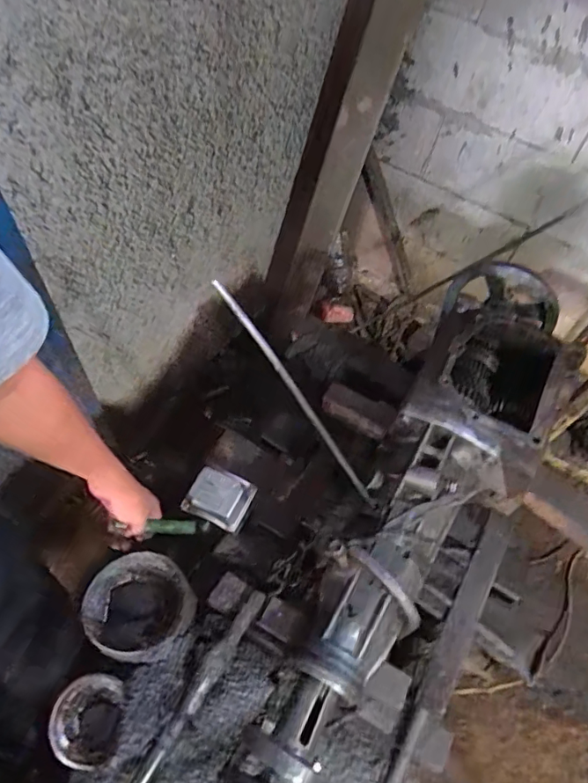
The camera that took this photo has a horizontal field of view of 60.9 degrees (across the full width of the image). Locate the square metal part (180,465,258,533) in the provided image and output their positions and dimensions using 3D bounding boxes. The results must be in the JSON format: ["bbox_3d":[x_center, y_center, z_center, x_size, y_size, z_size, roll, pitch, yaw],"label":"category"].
[{"bbox_3d":[-0.104,0.145,0.696,0.084,0.024,0.074,23,55,9],"label":"square metal part"}]

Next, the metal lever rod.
[{"bbox_3d":[0.012,0.017,0.485,0.013,0.298,0.010,1,45,46],"label":"metal lever rod"}]

